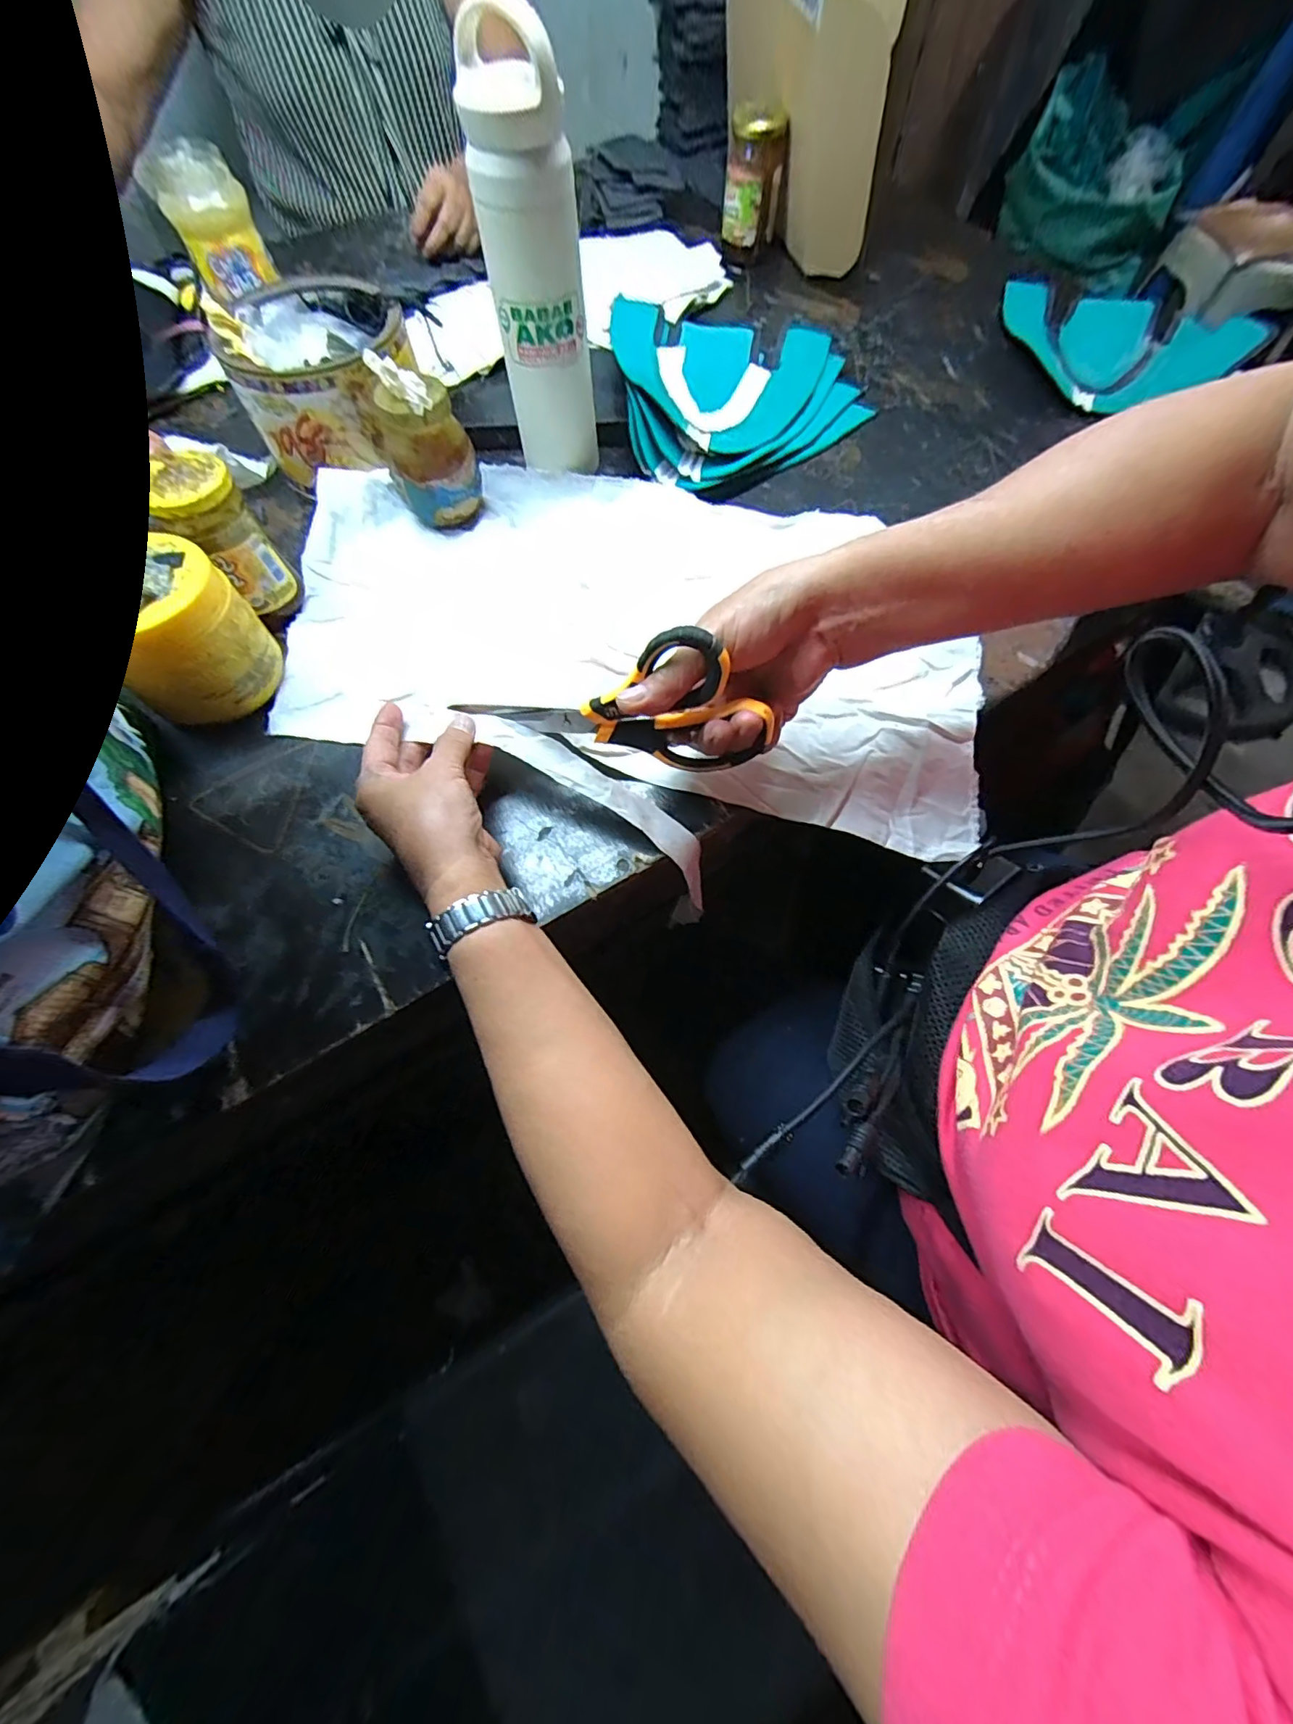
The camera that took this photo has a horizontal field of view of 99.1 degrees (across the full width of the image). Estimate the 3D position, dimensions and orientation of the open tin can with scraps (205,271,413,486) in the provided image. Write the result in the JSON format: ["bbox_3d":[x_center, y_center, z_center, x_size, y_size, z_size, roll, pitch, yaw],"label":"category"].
[{"bbox_3d":[-0.273,-0.424,0.486,0.138,0.106,0.160,-13,68,-5],"label":"open tin can with scraps"}]

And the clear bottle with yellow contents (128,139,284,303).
[{"bbox_3d":[-0.442,-0.649,0.561,0.075,0.080,0.095,-39,72,-15],"label":"clear bottle with yellow contents"}]

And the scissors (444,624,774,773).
[{"bbox_3d":[-0.025,-0.091,0.322,0.190,0.080,0.026,6,66,19],"label":"scissors"}]

